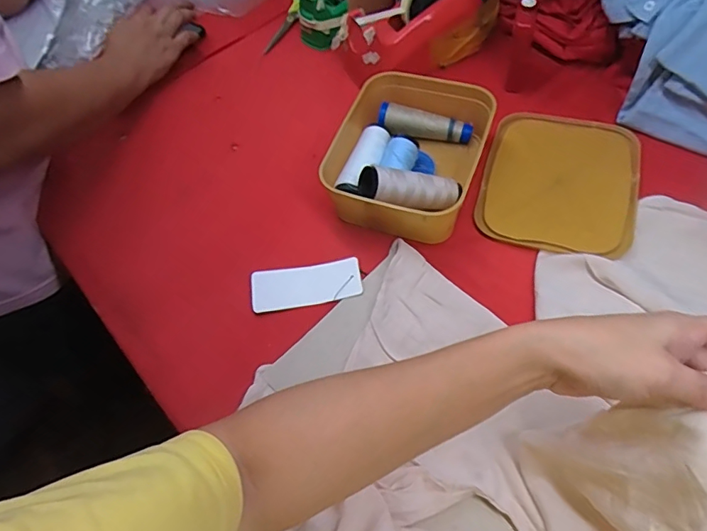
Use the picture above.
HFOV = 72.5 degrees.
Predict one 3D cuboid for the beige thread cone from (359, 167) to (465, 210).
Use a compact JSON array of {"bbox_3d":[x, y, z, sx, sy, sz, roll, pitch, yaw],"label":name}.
[{"bbox_3d":[0.066,-0.082,0.527,0.112,0.031,0.039,4,55,-20],"label":"beige thread cone"}]

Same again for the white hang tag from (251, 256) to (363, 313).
[{"bbox_3d":[-0.053,0.020,0.533,0.120,0.010,0.048,-9,58,-2],"label":"white hang tag"}]

